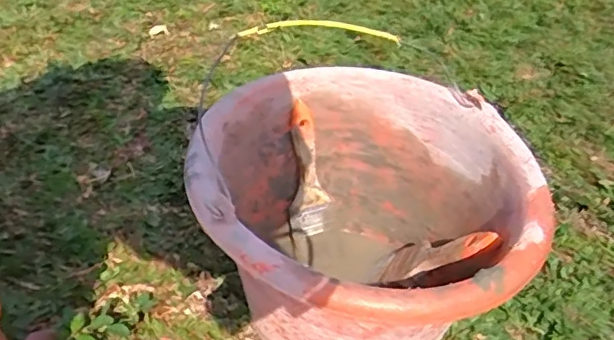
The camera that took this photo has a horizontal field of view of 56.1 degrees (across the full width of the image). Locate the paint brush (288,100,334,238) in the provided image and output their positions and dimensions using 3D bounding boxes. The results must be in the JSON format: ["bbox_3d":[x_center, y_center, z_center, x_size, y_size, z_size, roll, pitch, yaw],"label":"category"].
[{"bbox_3d":[0.003,0.000,0.580,0.039,0.135,0.010,-1,16,-6],"label":"paint brush"}]

